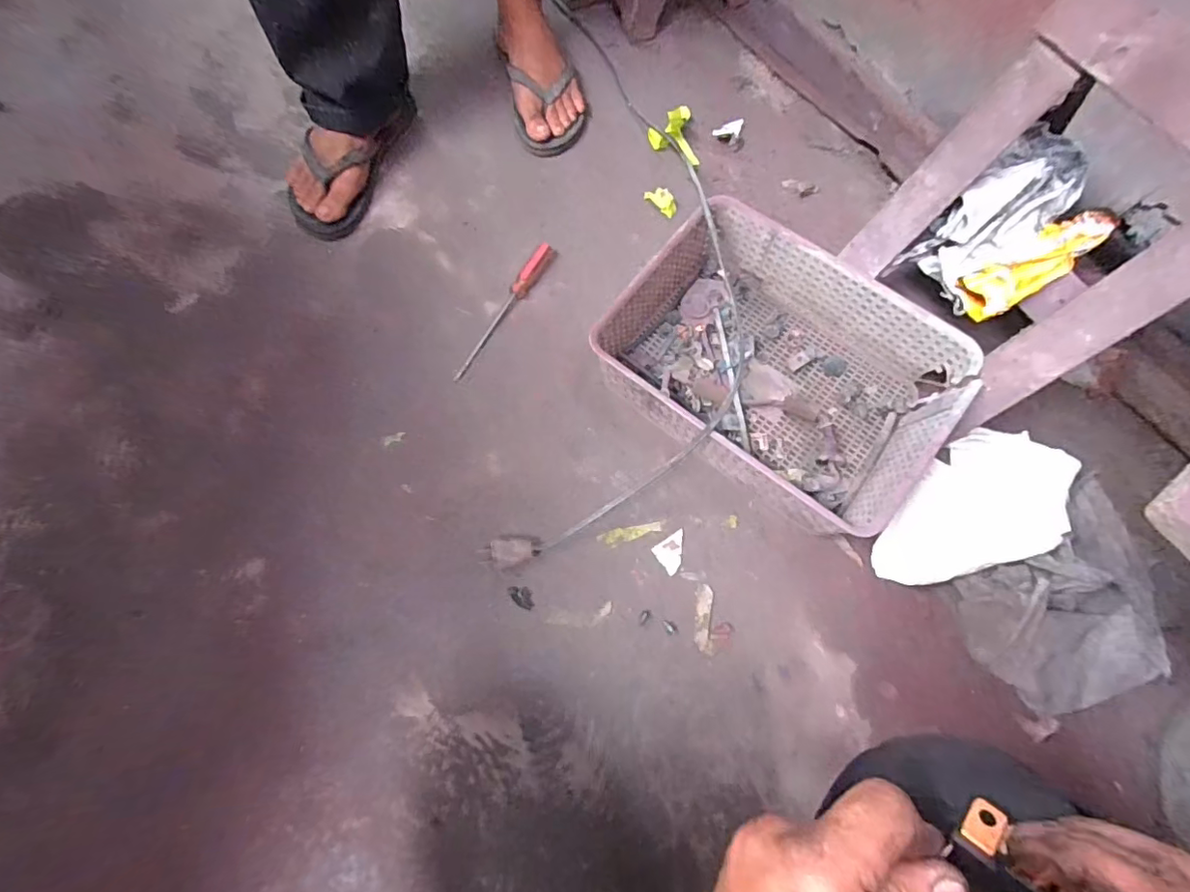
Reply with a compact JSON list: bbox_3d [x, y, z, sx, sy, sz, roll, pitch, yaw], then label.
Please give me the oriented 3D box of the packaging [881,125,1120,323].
[{"bbox_3d":[0.442,-0.224,0.584,0.181,0.094,0.128,-38,77,-14],"label":"packaging"}]

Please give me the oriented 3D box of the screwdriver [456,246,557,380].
[{"bbox_3d":[-0.113,-0.177,0.695,0.020,0.022,0.226,29,73,9],"label":"screwdriver"}]

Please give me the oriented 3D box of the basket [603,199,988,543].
[{"bbox_3d":[0.207,-0.091,0.630,0.352,0.098,0.258,36,74,11],"label":"basket"}]

